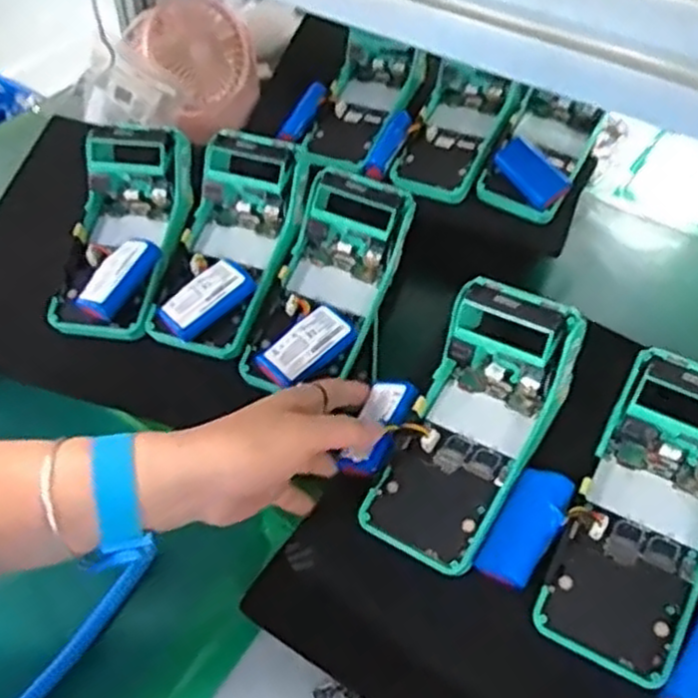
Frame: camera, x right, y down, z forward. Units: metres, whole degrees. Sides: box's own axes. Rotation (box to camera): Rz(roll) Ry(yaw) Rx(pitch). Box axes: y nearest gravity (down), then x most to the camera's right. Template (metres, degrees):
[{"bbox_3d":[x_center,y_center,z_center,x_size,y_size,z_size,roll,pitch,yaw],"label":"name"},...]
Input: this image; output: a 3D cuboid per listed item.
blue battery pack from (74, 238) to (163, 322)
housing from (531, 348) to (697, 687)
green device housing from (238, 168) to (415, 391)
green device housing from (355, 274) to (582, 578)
[{"bbox_3d":[-0.169,-0.053,0.548,0.033,0.018,0.070,28,69,22],"label":"blue battery pack"},{"bbox_3d":[0.168,0.091,0.421,0.071,0.045,0.167,24,84,19],"label":"housing"},{"bbox_3d":[-0.017,-0.043,0.548,0.077,0.059,0.170,20,72,16],"label":"green device housing"},{"bbox_3d":[0.076,0.047,0.463,0.078,0.052,0.171,27,86,22],"label":"green device housing"}]

